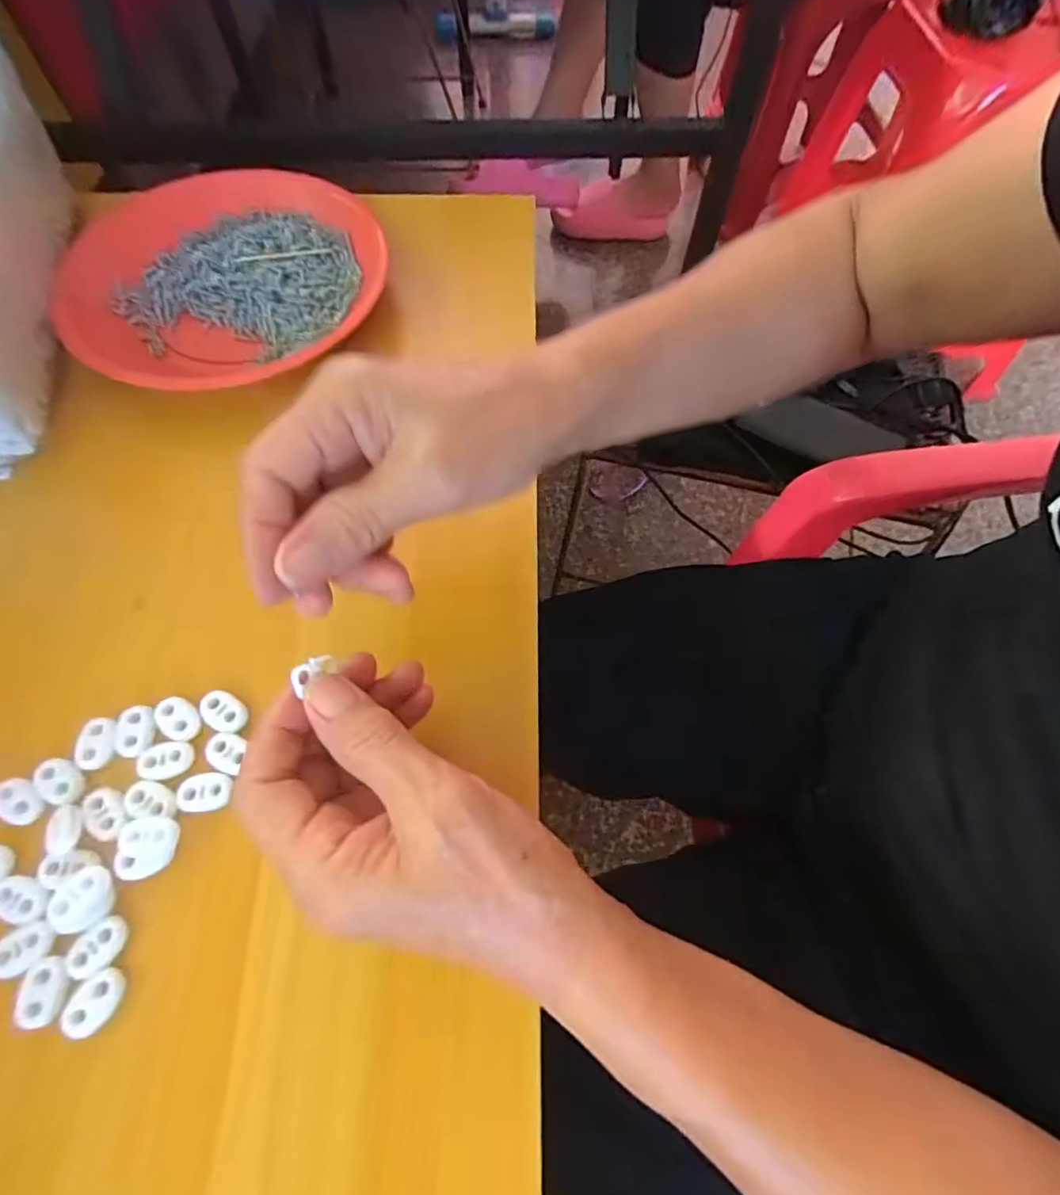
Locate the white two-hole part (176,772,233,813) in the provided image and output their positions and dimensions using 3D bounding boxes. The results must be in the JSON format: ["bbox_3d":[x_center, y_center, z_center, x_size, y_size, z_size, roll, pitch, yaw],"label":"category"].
[{"bbox_3d":[-0.139,0.083,0.247,0.022,0.004,0.016,-4,64,-3],"label":"white two-hole part"}]

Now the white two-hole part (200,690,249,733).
[{"bbox_3d":[-0.139,0.051,0.259,0.022,0.004,0.015,36,69,15],"label":"white two-hole part"}]

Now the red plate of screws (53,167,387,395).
[{"bbox_3d":[-0.198,-0.196,0.366,0.199,0.028,0.186,0,64,-1],"label":"red plate of screws"}]

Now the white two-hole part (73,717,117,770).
[{"bbox_3d":[-0.190,0.063,0.252,0.015,0.004,0.021,-5,64,-3],"label":"white two-hole part"}]

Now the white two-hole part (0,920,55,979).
[{"bbox_3d":[-0.194,0.133,0.219,0.023,0.004,0.016,-32,69,-15],"label":"white two-hole part"}]

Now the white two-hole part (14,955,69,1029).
[{"bbox_3d":[-0.181,0.145,0.213,0.017,0.004,0.022,1,64,0],"label":"white two-hole part"}]

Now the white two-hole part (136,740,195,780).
[{"bbox_3d":[-0.158,0.070,0.249,0.023,0.004,0.015,-10,65,-6],"label":"white two-hole part"}]

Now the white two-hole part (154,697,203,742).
[{"bbox_3d":[-0.158,0.053,0.257,0.023,0.004,0.016,31,68,14],"label":"white two-hole part"}]

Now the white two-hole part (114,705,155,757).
[{"bbox_3d":[-0.174,0.058,0.255,0.016,0.004,0.022,-5,64,-3],"label":"white two-hole part"}]

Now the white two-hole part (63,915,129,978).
[{"bbox_3d":[-0.166,0.135,0.223,0.021,0.005,0.016,-39,71,-18],"label":"white two-hole part"}]

